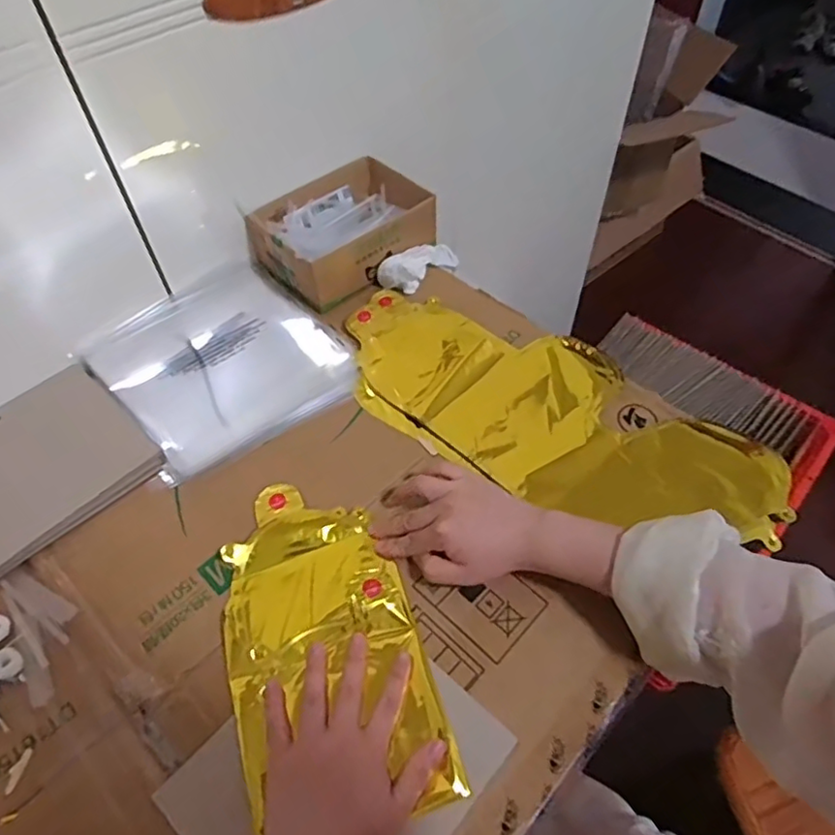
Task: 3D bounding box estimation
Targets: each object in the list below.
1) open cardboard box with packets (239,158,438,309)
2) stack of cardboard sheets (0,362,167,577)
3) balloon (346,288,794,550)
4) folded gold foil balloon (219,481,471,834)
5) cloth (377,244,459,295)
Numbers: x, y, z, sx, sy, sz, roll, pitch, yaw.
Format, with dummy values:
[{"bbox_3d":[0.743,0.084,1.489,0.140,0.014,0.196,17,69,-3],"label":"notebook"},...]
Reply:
[{"bbox_3d":[-0.084,-0.225,0.728,0.152,0.063,0.199,37,63,26],"label":"open cardboard box with packets"},{"bbox_3d":[-0.364,0.051,0.568,0.168,0.022,0.205,38,63,26],"label":"stack of cardboard sheets"},{"bbox_3d":[0.123,-0.008,0.599,0.449,0.037,0.181,26,58,19],"label":"balloon"},{"bbox_3d":[-0.076,0.165,0.475,0.143,0.026,0.269,-16,52,-9],"label":"folded gold foil balloon"},{"bbox_3d":[0.005,-0.178,0.716,0.109,0.041,0.033,-29,53,-37],"label":"cloth"}]

